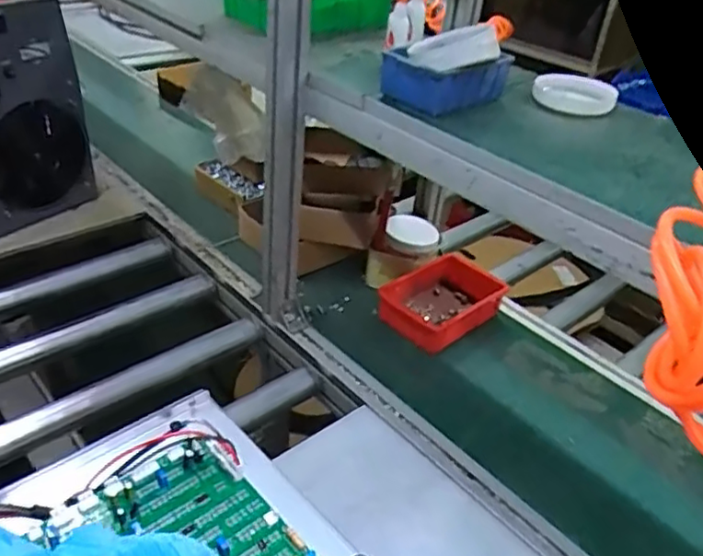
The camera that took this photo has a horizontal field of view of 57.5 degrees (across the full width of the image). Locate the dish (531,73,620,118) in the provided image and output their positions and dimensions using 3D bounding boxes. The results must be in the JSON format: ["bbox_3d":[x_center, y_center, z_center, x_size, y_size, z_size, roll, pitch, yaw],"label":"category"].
[{"bbox_3d":[0.284,-0.237,0.821,0.099,0.031,0.062,10,35,6],"label":"dish"}]

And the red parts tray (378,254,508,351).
[{"bbox_3d":[0.157,0.033,1.076,0.206,0.069,0.143,-24,45,-36],"label":"red parts tray"}]

